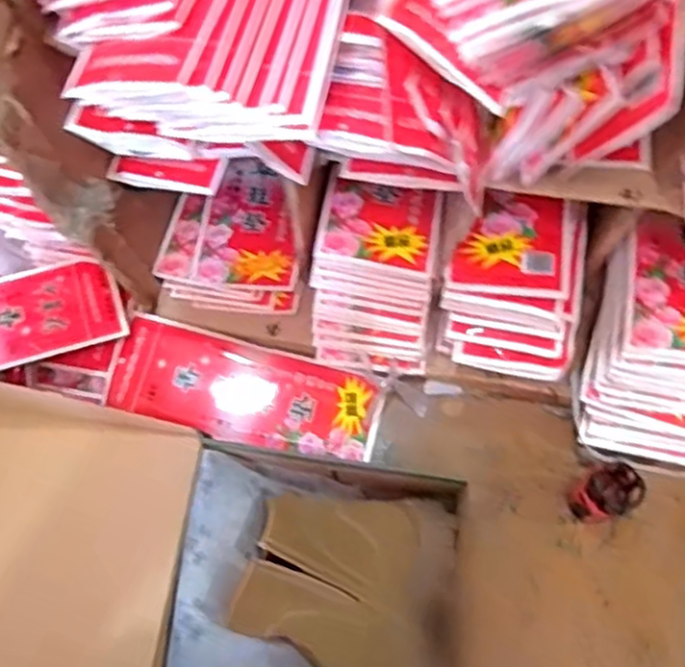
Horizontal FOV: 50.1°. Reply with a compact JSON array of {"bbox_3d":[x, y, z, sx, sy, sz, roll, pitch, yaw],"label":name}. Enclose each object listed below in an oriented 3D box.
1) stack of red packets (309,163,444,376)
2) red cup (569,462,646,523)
[{"bbox_3d":[0.035,-0.063,0.784,0.129,0.111,0.200,6,70,4],"label":"stack of red packets"},{"bbox_3d":[0.259,0.159,0.730,0.052,0.084,0.048,-1,70,2],"label":"red cup"}]

